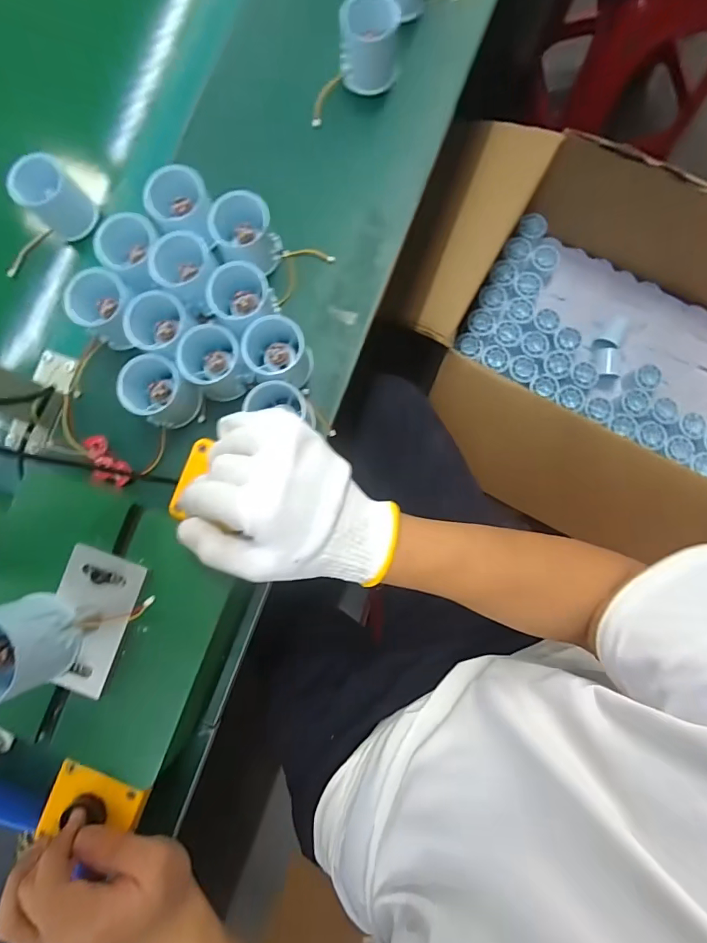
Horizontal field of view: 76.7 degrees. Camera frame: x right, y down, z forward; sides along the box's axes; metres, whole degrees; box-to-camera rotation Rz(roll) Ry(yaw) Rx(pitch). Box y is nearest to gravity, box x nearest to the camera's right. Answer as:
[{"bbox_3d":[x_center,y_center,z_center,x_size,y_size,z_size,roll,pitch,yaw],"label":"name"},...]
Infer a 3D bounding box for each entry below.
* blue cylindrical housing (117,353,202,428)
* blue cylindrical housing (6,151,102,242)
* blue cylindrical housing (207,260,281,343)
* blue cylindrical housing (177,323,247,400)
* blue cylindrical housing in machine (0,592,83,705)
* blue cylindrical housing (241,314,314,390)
[{"bbox_3d":[-0.172,-0.070,0.398,0.055,0.047,0.051,0,84,3],"label":"blue cylindrical housing"},{"bbox_3d":[-0.287,-0.263,0.431,0.052,0.048,0.051,0,84,3],"label":"blue cylindrical housing"},{"bbox_3d":[-0.100,-0.151,0.400,0.056,0.042,0.056,0,84,3],"label":"blue cylindrical housing"},{"bbox_3d":[-0.122,-0.095,0.395,0.061,0.048,0.053,43,88,6],"label":"blue cylindrical housing"},{"bbox_3d":[-0.201,0.104,0.264,0.047,0.054,0.051,0,84,3],"label":"blue cylindrical housing in machine"},{"bbox_3d":[-0.069,-0.105,0.402,0.057,0.048,0.053,0,84,3],"label":"blue cylindrical housing"}]

